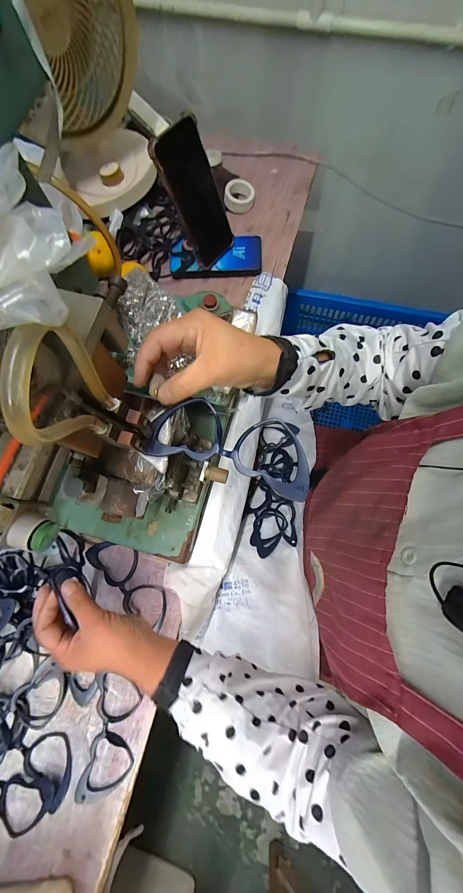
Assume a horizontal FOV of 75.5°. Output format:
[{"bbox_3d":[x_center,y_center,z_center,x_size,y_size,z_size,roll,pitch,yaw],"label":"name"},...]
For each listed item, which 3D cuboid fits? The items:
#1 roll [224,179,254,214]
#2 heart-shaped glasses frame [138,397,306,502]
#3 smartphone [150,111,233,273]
[{"bbox_3d":[0.015,-0.458,0.542,0.054,0.023,0.060,1,76,2],"label":"roll"},{"bbox_3d":[0.001,-0.002,0.259,0.141,0.012,0.060,18,77,11],"label":"heart-shaped glasses frame"},{"bbox_3d":[-0.049,-0.366,0.447,0.075,0.170,0.015,-44,58,-5],"label":"smartphone"}]

